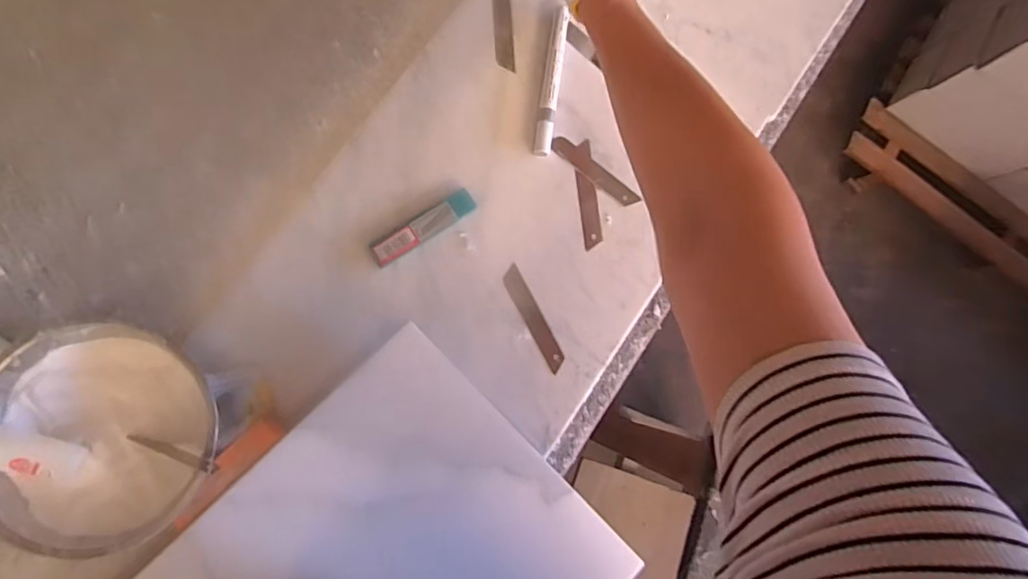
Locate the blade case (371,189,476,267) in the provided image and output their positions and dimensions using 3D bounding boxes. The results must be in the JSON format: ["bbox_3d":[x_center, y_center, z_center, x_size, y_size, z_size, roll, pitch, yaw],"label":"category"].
[{"bbox_3d":[-0.078,-0.053,0.478,0.097,0.009,0.020,-34,90,-9],"label":"blade case"}]

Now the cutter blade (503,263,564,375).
[{"bbox_3d":[0.018,0.026,0.490,0.017,0.004,0.098,-28,89,-9],"label":"cutter blade"}]

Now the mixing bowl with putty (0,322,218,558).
[{"bbox_3d":[-0.305,0.107,0.411,0.156,0.063,0.151,1,85,-7],"label":"mixing bowl with putty"}]

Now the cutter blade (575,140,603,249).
[{"bbox_3d":[0.068,-0.087,0.509,0.018,0.004,0.099,-5,85,-6],"label":"cutter blade"}]

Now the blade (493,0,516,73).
[{"bbox_3d":[-0.010,-0.251,0.516,0.018,0.004,0.096,-3,87,-4],"label":"blade"}]

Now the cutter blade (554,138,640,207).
[{"bbox_3d":[0.075,-0.109,0.511,0.094,0.005,0.019,37,82,-3],"label":"cutter blade"}]

